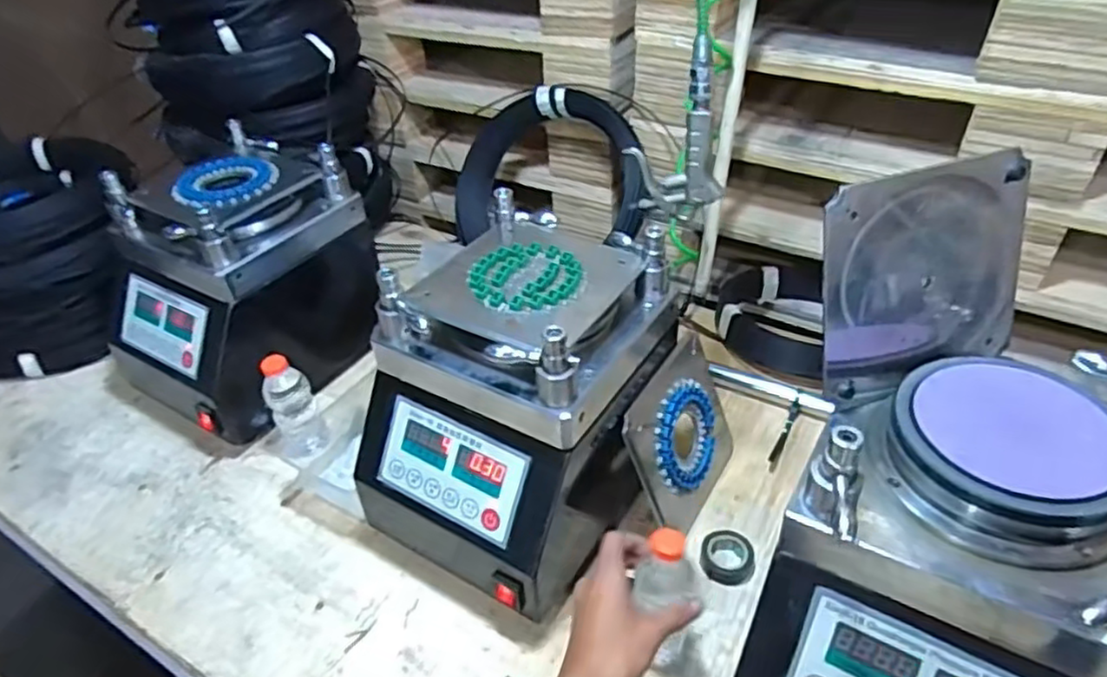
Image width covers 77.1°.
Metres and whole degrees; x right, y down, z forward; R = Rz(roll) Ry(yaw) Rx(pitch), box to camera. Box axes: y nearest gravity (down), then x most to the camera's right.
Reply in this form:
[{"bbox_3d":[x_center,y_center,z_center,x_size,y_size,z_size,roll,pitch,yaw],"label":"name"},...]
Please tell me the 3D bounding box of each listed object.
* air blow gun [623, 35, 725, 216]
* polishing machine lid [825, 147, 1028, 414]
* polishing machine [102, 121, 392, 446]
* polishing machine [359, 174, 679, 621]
[{"bbox_3d":[0.120,-0.201,0.676,0.092,0.163,0.030,6,40,13],"label":"air blow gun"},{"bbox_3d":[0.275,-0.043,0.516,0.164,0.170,0.011,-14,24,-10],"label":"polishing machine lid"},{"bbox_3d":[-0.395,-0.075,0.910,0.242,0.281,0.307,24,47,31],"label":"polishing machine"},{"bbox_3d":[-0.040,0.064,0.687,0.221,0.292,0.294,22,46,30],"label":"polishing machine"}]

